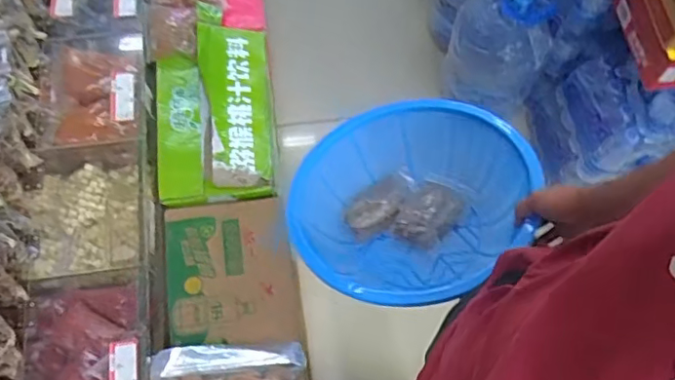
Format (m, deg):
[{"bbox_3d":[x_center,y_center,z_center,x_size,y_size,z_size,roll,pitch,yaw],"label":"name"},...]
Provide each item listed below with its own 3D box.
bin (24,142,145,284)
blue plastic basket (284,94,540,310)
[{"bbox_3d":[-0.371,0.028,0.865,0.161,0.071,0.201,-6,68,-3],"label":"bin"},{"bbox_3d":[0.114,0.012,0.853,0.326,0.130,0.319,-5,60,9],"label":"blue plastic basket"}]

